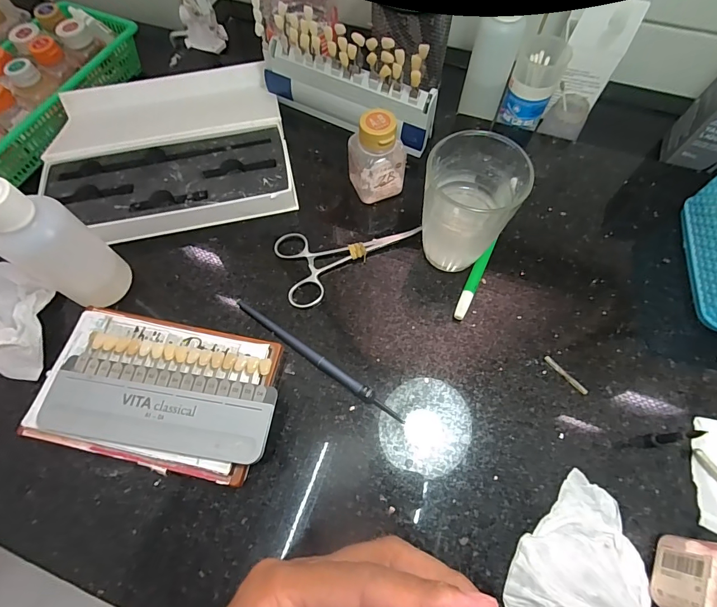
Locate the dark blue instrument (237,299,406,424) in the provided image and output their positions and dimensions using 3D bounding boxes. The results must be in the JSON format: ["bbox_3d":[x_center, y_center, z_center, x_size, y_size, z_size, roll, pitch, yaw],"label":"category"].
[{"bbox_3d":[-0.032,0.041,0.286,0.153,0.008,0.009,33,69,15],"label":"dark blue instrument"}]

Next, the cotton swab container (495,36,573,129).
[{"bbox_3d":[0.169,-0.212,0.373,0.043,0.071,0.044,0,65,1],"label":"cotton swab container"}]

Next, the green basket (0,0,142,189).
[{"bbox_3d":[-0.394,-0.247,0.454,0.133,0.074,0.286,23,68,10],"label":"green basket"}]

